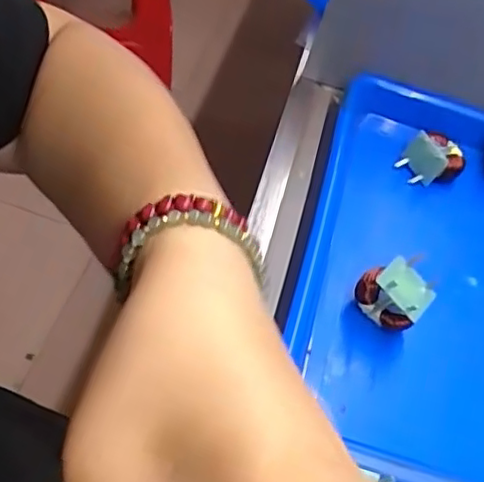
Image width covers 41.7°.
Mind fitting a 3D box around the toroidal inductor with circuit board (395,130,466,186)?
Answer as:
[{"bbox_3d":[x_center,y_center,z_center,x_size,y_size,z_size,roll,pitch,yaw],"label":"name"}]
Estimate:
[{"bbox_3d":[0.155,-0.065,0.514,0.045,0.036,0.035,-20,56,-21],"label":"toroidal inductor with circuit board"}]

